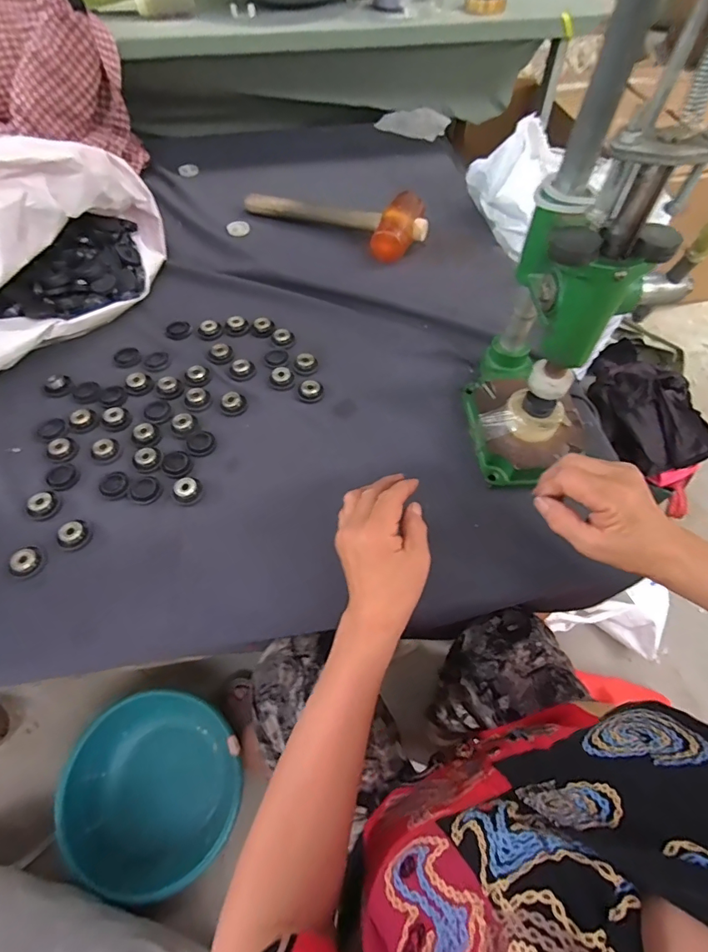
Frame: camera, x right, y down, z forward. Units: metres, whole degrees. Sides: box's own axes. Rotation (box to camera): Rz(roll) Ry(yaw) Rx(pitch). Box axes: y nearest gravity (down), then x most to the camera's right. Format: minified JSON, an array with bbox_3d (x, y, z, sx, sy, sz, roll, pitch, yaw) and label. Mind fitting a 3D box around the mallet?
[{"bbox_3d":[-0.029,-0.419,0.738,0.302,0.045,0.109,23,61,14],"label":"mallet"}]

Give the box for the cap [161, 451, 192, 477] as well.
[{"bbox_3d":[-0.193,-0.013,0.511,0.029,0.004,0.032,-29,62,-17],"label":"cap"}]

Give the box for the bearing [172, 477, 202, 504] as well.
[{"bbox_3d":[-0.175,0.015,0.491,0.026,0.012,0.026,0,58,0],"label":"bearing"}]

